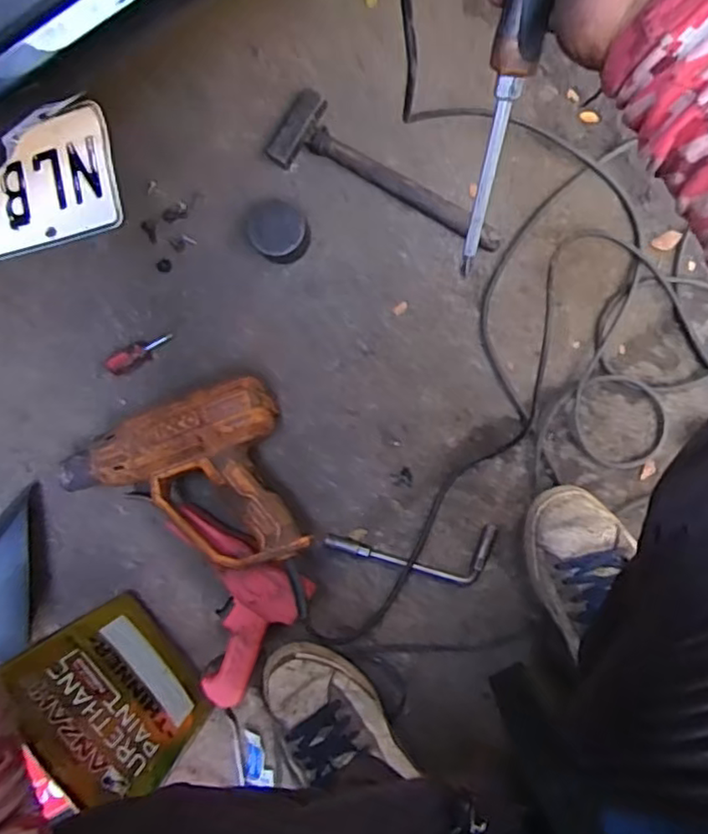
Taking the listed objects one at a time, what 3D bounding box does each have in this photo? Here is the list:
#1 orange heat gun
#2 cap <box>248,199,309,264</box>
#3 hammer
[{"bbox_3d":[-0.176,0.076,0.655,0.234,0.070,0.180,-16,88,6],"label":"orange heat gun"},{"bbox_3d":[-0.079,-0.196,0.669,0.058,0.044,0.057,0,88,6],"label":"cap"},{"bbox_3d":[0.025,-0.237,0.662,0.259,0.030,0.081,40,92,6],"label":"hammer"}]

